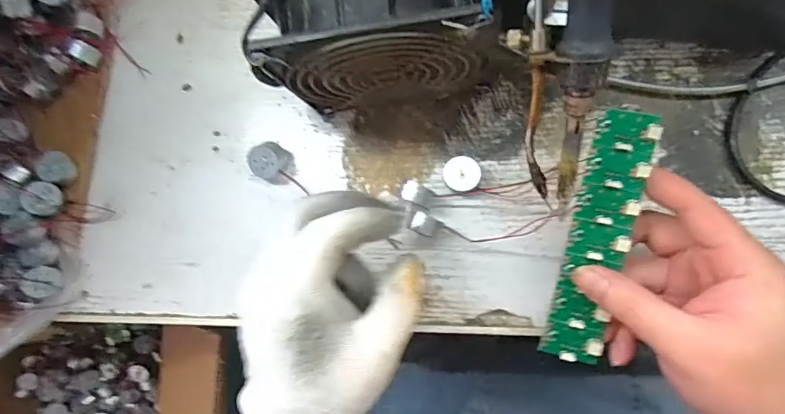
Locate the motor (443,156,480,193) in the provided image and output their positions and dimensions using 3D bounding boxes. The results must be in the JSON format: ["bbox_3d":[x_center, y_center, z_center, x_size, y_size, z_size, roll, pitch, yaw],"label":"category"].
[{"bbox_3d":[0.047,-0.021,0.315,0.024,0.013,0.023,-1,86,9],"label":"motor"}]

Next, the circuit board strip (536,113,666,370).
[{"bbox_3d":[0.111,0.019,0.255,0.030,0.005,0.136,14,101,17],"label":"circuit board strip"}]

